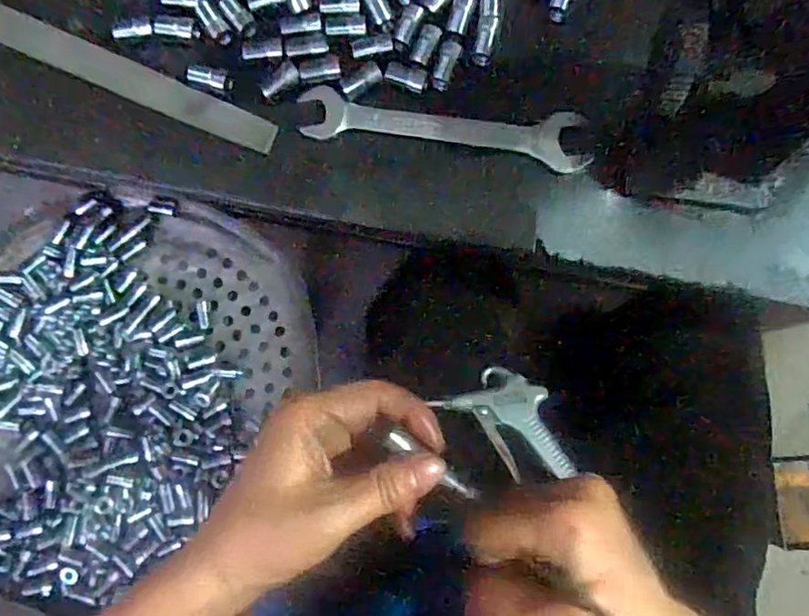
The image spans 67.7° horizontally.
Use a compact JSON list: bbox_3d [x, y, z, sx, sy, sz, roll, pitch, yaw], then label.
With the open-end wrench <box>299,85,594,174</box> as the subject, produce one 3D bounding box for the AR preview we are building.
[{"bbox_3d":[0.024,-0.112,0.373,0.174,0.012,0.035,10,82,4],"label":"open-end wrench"}]

